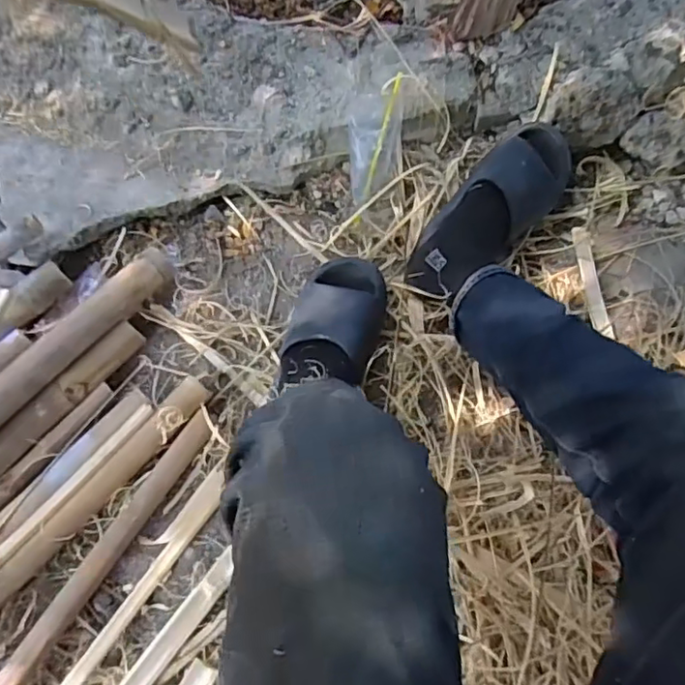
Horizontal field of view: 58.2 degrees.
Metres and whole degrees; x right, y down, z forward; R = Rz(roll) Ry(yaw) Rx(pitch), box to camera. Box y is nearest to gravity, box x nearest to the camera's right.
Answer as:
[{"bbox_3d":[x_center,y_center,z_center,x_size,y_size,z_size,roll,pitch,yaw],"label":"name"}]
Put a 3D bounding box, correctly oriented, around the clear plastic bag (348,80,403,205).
[{"bbox_3d":[0.051,-0.303,0.943,0.087,0.042,0.190,-9,107,-27],"label":"clear plastic bag"}]

